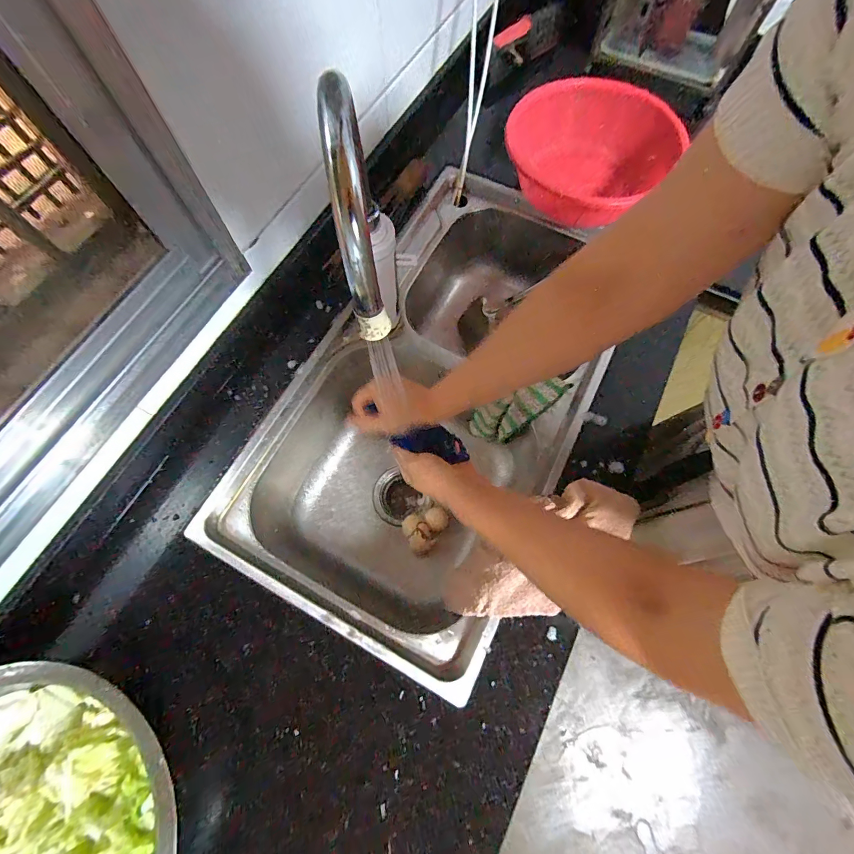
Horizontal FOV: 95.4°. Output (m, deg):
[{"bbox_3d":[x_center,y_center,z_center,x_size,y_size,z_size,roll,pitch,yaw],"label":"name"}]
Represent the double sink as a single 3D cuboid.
[{"bbox_3d":[0.035,-0.060,0.663,0.405,0.202,0.745,27,73,9],"label":"double sink"}]

